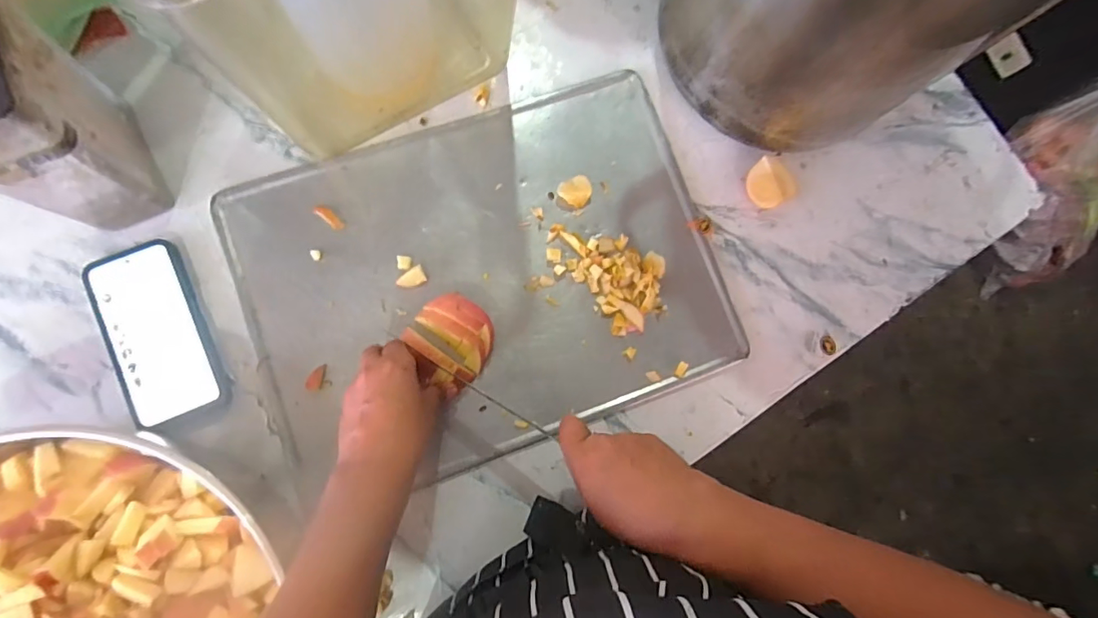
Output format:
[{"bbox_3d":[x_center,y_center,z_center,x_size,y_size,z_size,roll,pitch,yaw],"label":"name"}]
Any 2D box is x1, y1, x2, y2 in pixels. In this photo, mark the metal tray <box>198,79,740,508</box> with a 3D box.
[{"bbox_3d":[-0.060,-0.031,0.502,0.445,0.019,0.327,-19,86,-6],"label":"metal tray"}]

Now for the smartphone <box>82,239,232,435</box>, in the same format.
[{"bbox_3d":[-0.358,0.023,0.459,0.083,0.016,0.163,-23,84,-8],"label":"smartphone"}]

